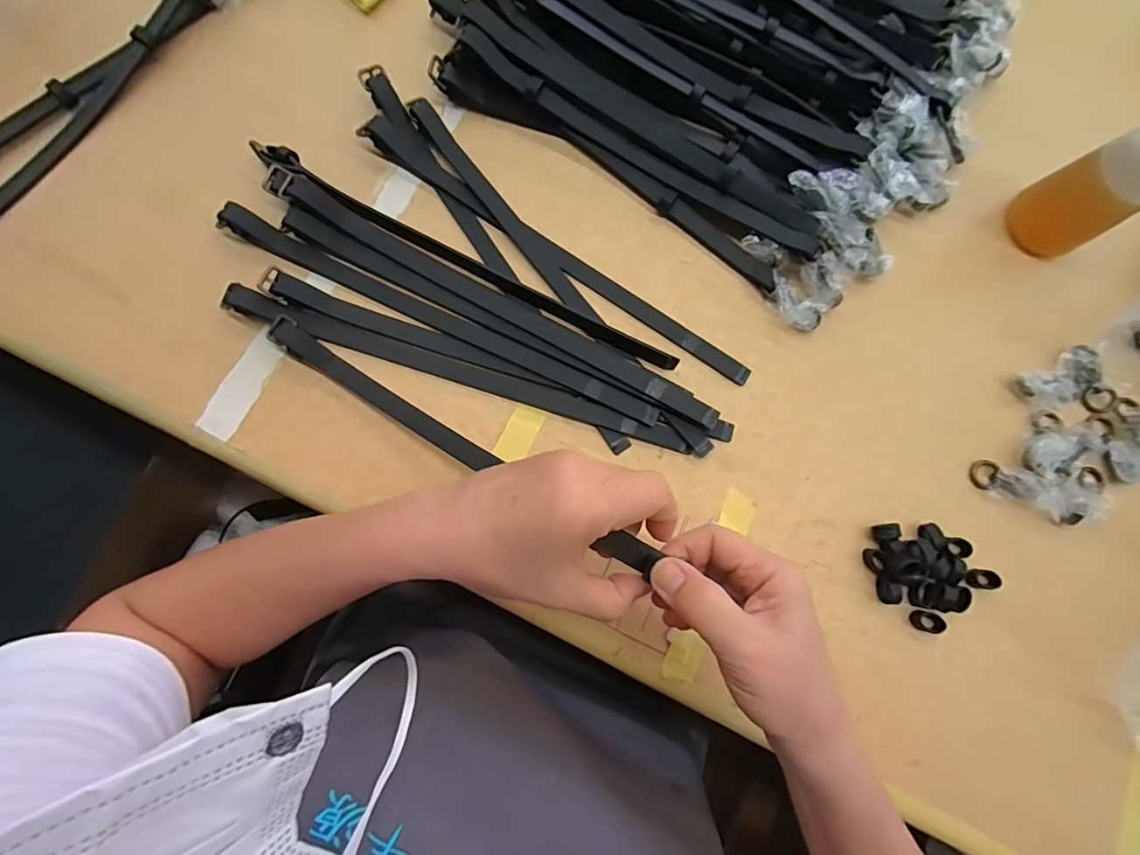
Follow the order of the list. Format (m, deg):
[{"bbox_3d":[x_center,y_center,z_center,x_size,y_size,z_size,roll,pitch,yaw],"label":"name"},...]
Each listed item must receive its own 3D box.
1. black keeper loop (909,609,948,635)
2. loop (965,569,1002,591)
[{"bbox_3d":[0.259,0.141,0.350,0.024,0.006,0.014,24,81,0],"label":"black keeper loop"},{"bbox_3d":[0.308,0.113,0.359,0.021,0.004,0.014,8,81,-2],"label":"loop"}]

